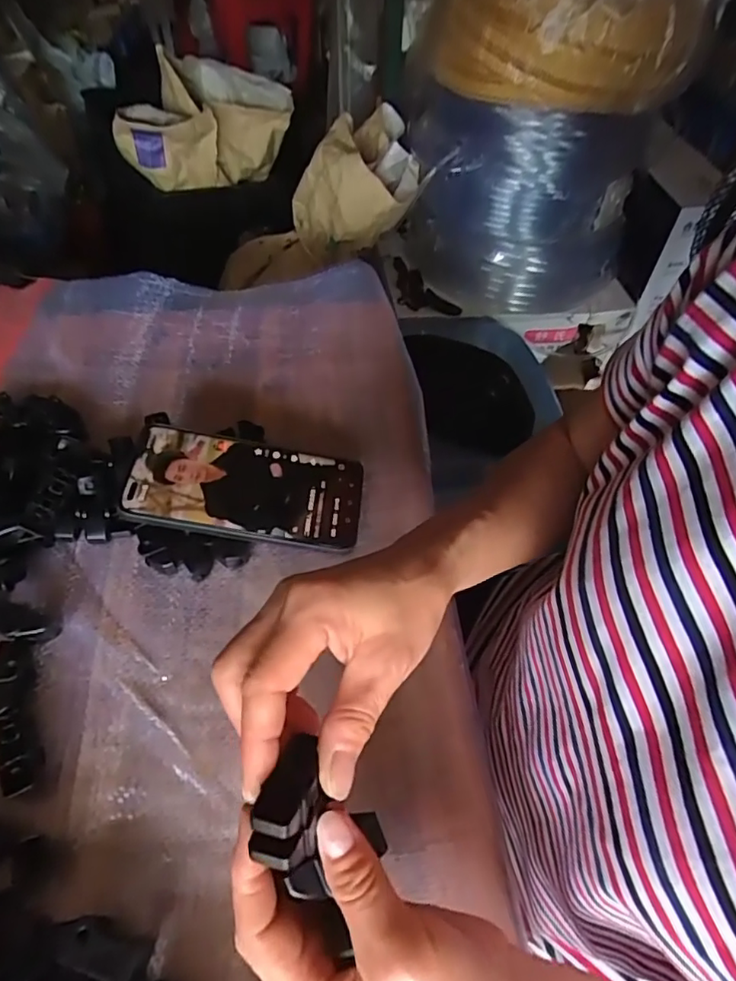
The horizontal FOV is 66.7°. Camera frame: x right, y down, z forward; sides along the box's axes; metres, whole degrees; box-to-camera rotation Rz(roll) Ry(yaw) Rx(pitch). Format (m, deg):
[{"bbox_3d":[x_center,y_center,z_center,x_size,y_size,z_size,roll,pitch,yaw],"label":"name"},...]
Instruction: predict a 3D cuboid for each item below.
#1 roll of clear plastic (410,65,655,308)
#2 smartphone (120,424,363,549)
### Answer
[{"bbox_3d":[0.240,-0.499,0.924,0.324,0.276,0.269,-5,54,-4],"label":"roll of clear plastic"},{"bbox_3d":[-0.085,-0.003,0.404,0.159,0.007,0.076,11,57,-9],"label":"smartphone"}]

